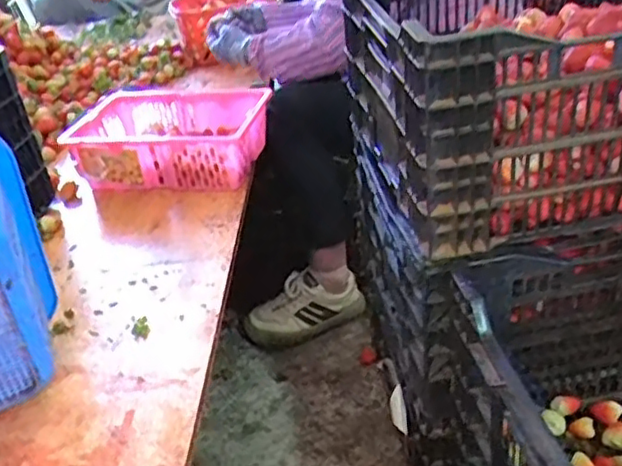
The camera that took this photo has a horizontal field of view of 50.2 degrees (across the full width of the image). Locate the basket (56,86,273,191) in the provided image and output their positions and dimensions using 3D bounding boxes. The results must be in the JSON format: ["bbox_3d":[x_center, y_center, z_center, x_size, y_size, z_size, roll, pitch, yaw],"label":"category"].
[{"bbox_3d":[-0.199,-0.147,1.034,0.259,0.084,0.193,0,32,11],"label":"basket"}]

